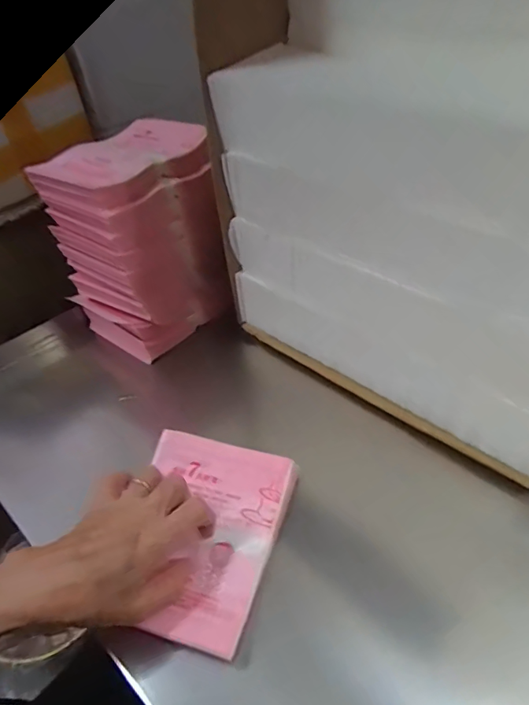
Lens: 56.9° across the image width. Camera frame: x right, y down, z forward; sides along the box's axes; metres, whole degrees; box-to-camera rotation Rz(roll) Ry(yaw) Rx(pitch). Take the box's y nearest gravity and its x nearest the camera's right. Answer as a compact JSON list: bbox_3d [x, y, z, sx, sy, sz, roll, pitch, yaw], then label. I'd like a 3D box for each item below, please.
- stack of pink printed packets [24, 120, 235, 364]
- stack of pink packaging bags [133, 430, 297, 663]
[{"bbox_3d":[-0.135,-0.127,0.577,0.157,0.208,0.159,23,50,28],"label":"stack of pink printed packets"},{"bbox_3d":[-0.056,0.143,0.400,0.126,0.019,0.160,10,45,17],"label":"stack of pink packaging bags"}]

